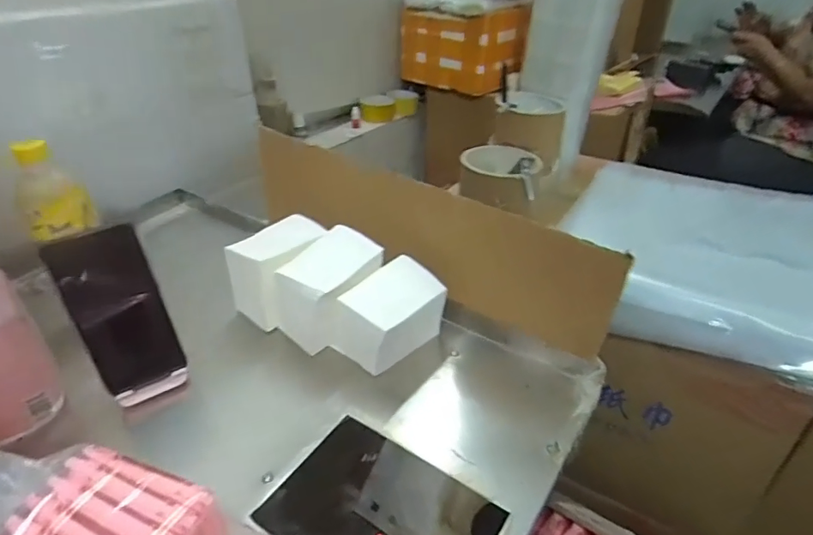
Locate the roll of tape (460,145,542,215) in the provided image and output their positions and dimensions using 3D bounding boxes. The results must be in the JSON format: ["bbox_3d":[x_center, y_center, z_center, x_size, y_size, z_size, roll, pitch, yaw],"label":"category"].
[{"bbox_3d":[0.123,-0.122,0.638,0.103,0.049,0.123,12,36,16],"label":"roll of tape"}]

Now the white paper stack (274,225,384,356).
[{"bbox_3d":[-0.083,0.030,0.561,0.086,0.108,0.113,25,41,31],"label":"white paper stack"}]

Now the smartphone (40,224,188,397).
[{"bbox_3d":[-0.274,0.043,0.476,0.074,0.163,0.009,-23,29,-29],"label":"smartphone"}]

